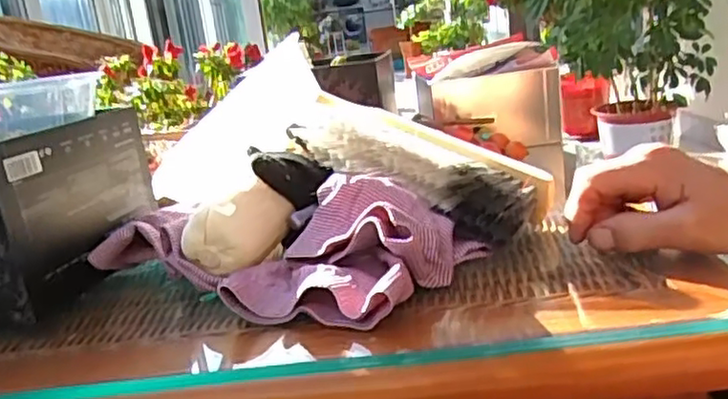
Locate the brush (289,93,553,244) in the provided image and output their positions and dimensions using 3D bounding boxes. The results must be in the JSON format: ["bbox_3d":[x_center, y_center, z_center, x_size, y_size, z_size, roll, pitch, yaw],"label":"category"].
[{"bbox_3d":[0.042,-0.033,0.485,0.214,0.042,0.084,28,35,36],"label":"brush"}]

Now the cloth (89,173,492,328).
[{"bbox_3d":[-0.057,0.027,0.424,0.230,0.055,0.134,2,18,32],"label":"cloth"}]

